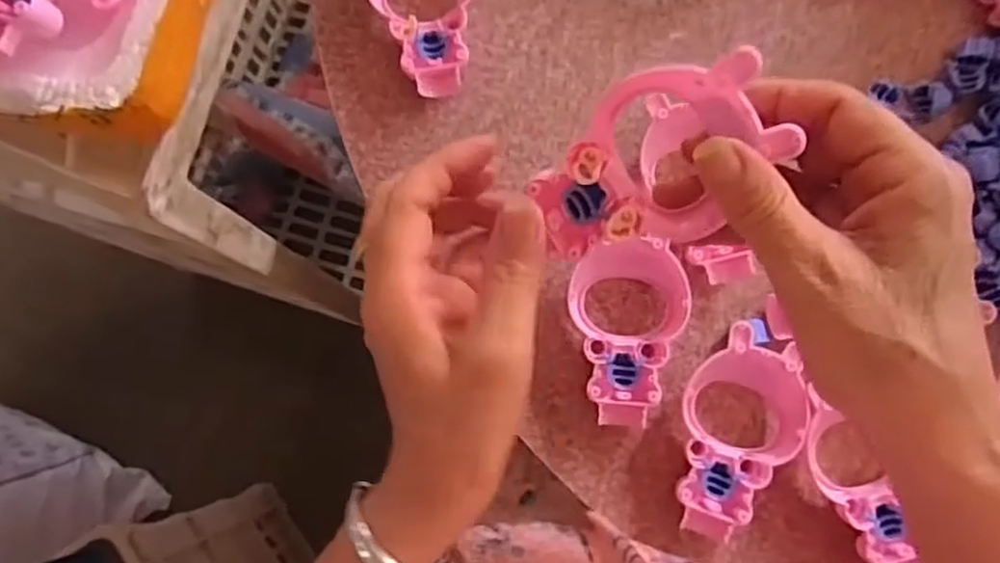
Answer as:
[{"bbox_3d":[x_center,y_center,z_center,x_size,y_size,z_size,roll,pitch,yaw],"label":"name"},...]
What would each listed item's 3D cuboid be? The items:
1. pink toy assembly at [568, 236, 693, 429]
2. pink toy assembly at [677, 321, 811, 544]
[{"bbox_3d":[0.067,0.026,0.361,0.058,0.021,0.093,-1,82,2],"label":"pink toy assembly"},{"bbox_3d":[0.120,0.077,0.352,0.055,0.025,0.103,23,84,5],"label":"pink toy assembly"}]

